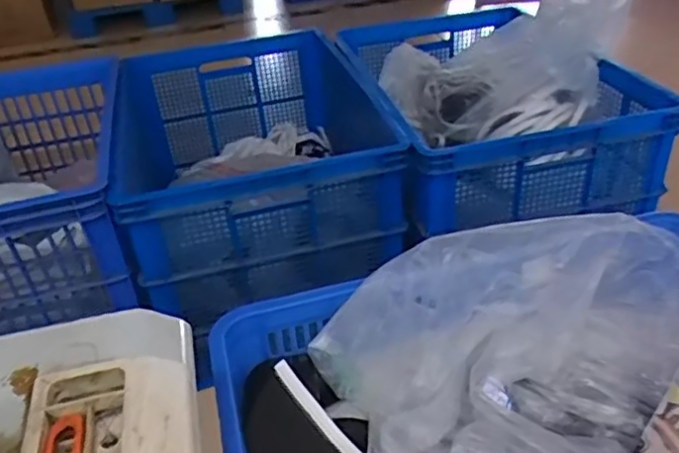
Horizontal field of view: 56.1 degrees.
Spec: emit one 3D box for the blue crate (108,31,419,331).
[{"bbox_3d":[-0.206,-0.165,1.540,0.623,0.319,0.770,-11,35,-9],"label":"blue crate"}]

